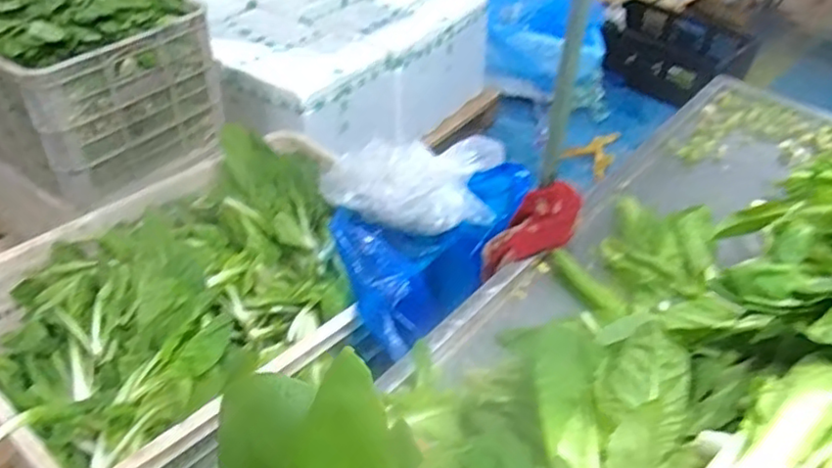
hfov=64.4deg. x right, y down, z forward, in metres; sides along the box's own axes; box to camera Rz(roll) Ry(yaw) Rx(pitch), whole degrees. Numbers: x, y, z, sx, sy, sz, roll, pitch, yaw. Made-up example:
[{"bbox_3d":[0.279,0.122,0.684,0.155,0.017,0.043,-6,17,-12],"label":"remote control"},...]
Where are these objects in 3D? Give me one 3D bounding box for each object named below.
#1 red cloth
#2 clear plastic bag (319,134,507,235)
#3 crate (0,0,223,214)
[{"bbox_3d":[0.132,-0.002,0.767,0.146,0.051,0.059,-41,48,4],"label":"red cloth"},{"bbox_3d":[-0.010,-0.064,0.956,0.248,0.119,0.113,3,41,0],"label":"clear plastic bag"},{"bbox_3d":[-0.777,-0.374,1.465,0.555,0.349,0.398,27,46,26],"label":"crate"}]

